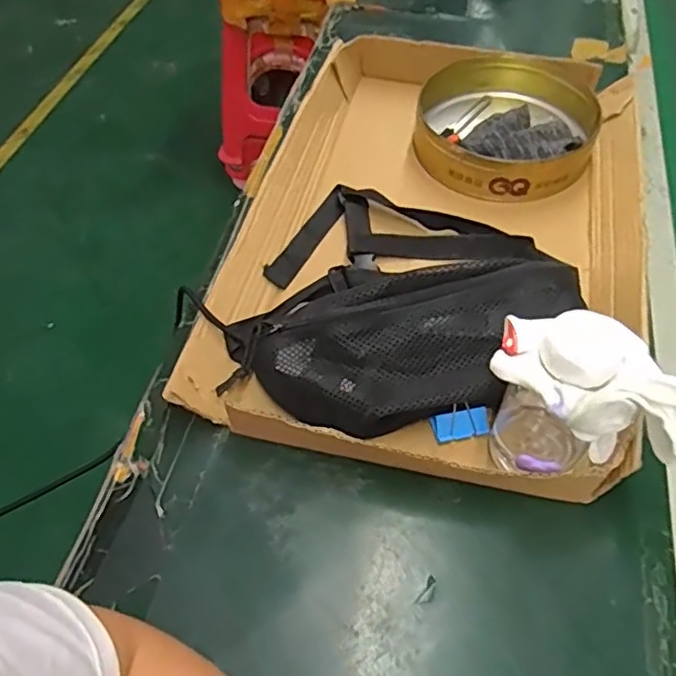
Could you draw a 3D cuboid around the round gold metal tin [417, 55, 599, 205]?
[{"bbox_3d":[0.185,-0.230,0.672,0.189,0.049,0.193,-1,55,1],"label":"round gold metal tin"}]

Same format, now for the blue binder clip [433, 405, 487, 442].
[{"bbox_3d":[0.095,0.066,0.479,0.042,0.018,0.021,-10,56,-6],"label":"blue binder clip"}]

